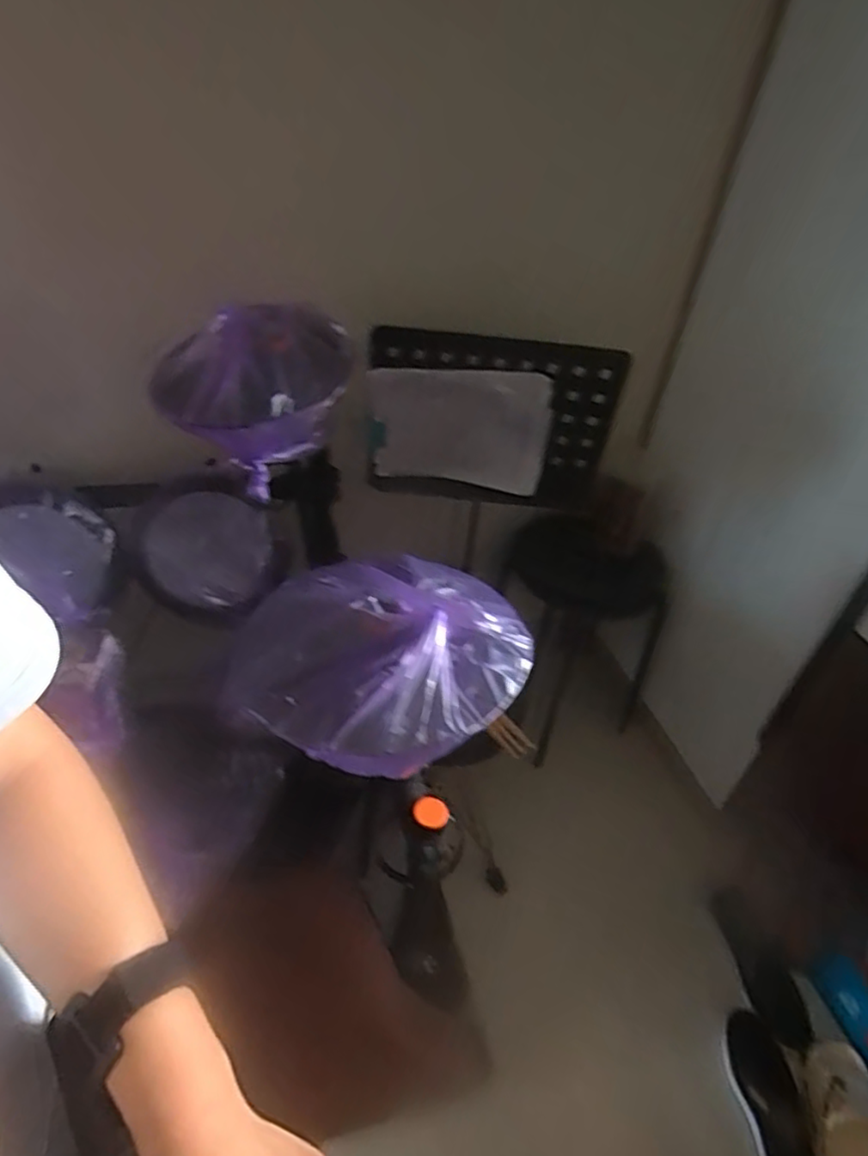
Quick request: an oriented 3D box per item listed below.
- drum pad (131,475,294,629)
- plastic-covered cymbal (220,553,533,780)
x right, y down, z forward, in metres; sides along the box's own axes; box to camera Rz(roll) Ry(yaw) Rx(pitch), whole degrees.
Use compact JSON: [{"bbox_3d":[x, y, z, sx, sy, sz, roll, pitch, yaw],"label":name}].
[{"bbox_3d":[-0.360,-0.043,1.027,0.230,0.212,0.038,20,-3,-1],"label":"drum pad"},{"bbox_3d":[-0.052,0.057,0.653,0.281,0.091,0.272,2,41,-2],"label":"plastic-covered cymbal"}]

